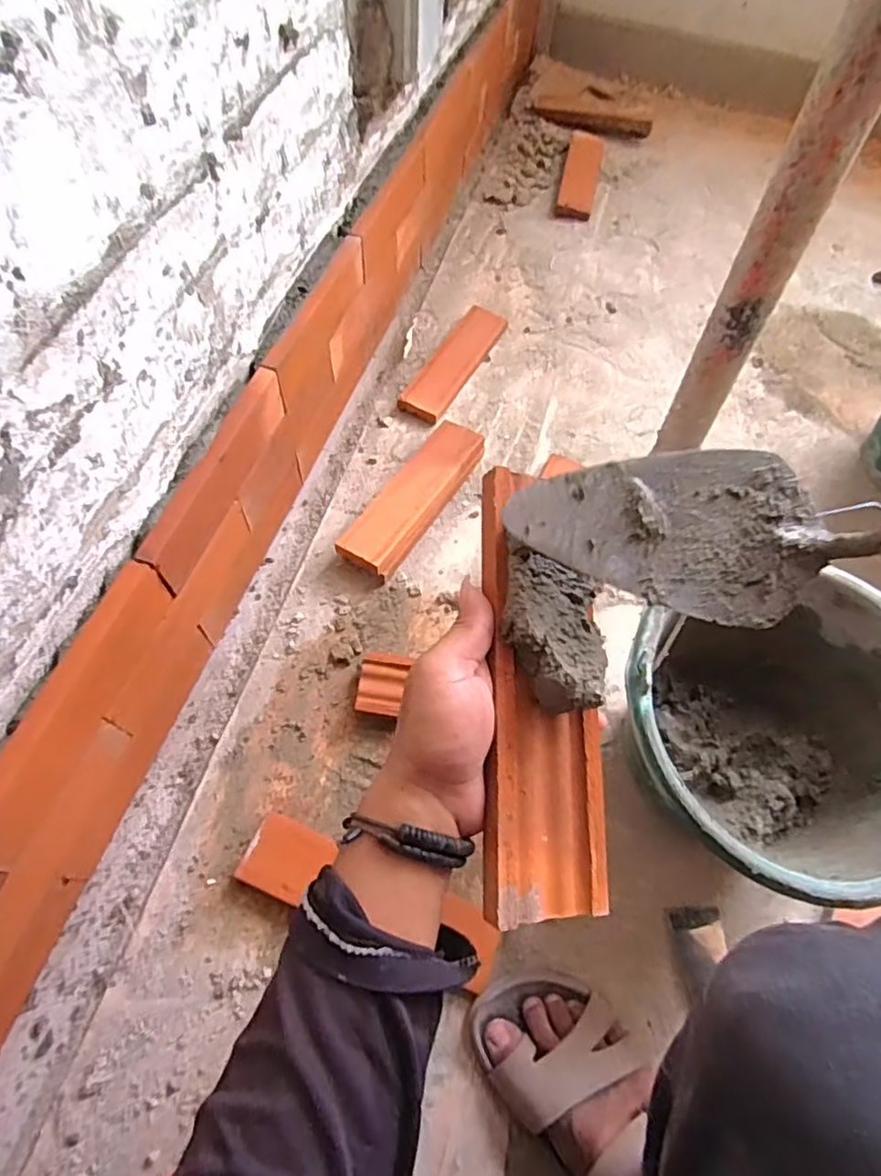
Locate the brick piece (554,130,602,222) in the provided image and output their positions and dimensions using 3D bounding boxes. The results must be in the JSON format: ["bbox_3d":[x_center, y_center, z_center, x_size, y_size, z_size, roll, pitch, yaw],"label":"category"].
[{"bbox_3d":[0.256,-0.755,1.100,0.063,0.023,0.271,13,62,3],"label":"brick piece"}]

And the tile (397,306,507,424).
[{"bbox_3d":[0.020,-0.319,0.851,0.059,0.024,0.222,27,63,10],"label":"tile"}]

